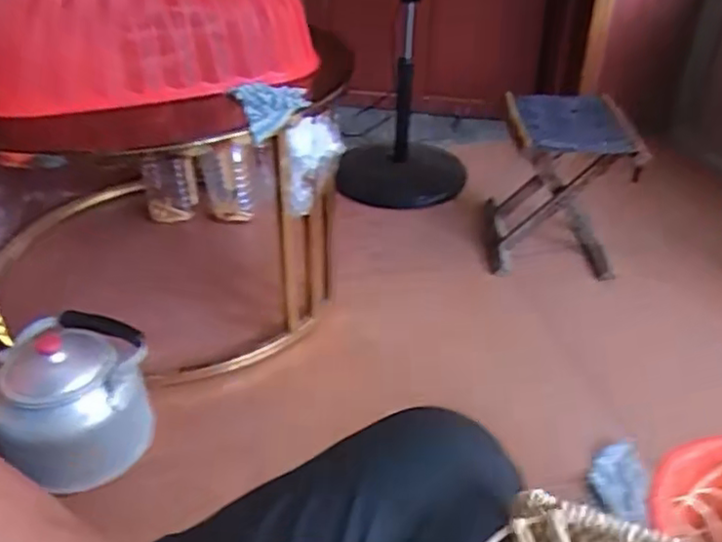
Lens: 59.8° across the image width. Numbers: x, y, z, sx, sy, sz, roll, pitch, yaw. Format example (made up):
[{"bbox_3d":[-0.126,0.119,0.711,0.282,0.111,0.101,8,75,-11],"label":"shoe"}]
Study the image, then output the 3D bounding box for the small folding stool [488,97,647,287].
[{"bbox_3d":[0.423,-0.191,1.380,0.253,0.306,0.285,2,36,3],"label":"small folding stool"}]

